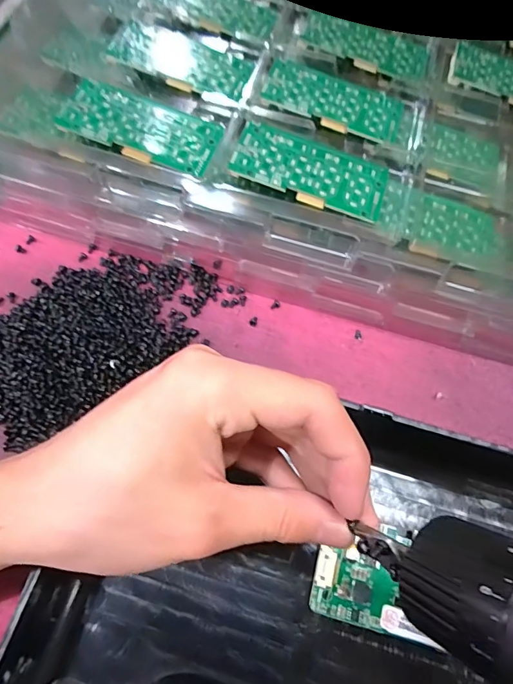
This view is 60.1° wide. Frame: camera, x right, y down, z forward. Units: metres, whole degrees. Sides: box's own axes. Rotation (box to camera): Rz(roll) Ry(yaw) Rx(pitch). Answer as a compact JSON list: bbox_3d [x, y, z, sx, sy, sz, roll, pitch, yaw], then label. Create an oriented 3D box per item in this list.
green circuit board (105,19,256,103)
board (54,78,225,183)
[{"bbox_3d":[-0.051,-0.193,0.304,0.093,0.004,0.049,19,64,0],"label":"green circuit board"},{"bbox_3d":[-0.070,-0.133,0.275,0.091,0.004,0.046,20,65,-3],"label":"board"}]

